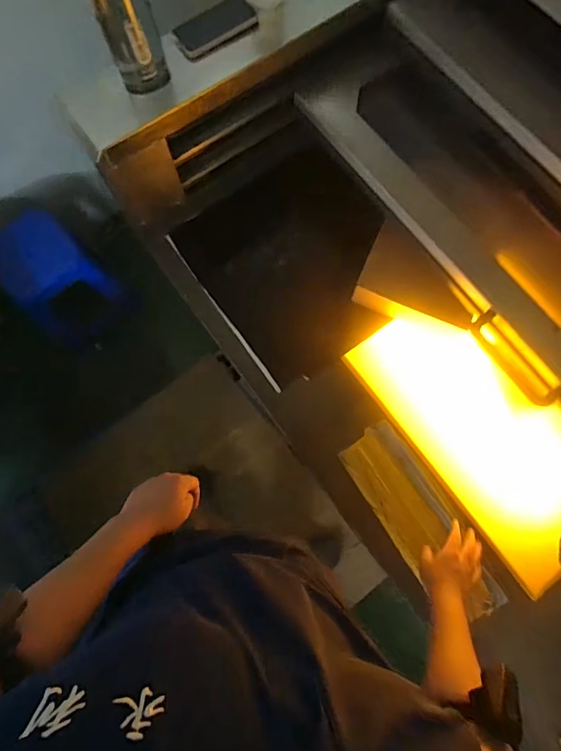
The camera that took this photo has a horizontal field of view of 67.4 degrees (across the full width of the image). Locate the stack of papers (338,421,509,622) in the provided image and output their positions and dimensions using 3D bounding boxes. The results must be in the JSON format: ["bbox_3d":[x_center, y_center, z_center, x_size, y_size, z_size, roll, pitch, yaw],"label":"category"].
[{"bbox_3d":[0.288,0.296,0.859,0.136,0.032,0.404,-32,78,-6],"label":"stack of papers"}]

